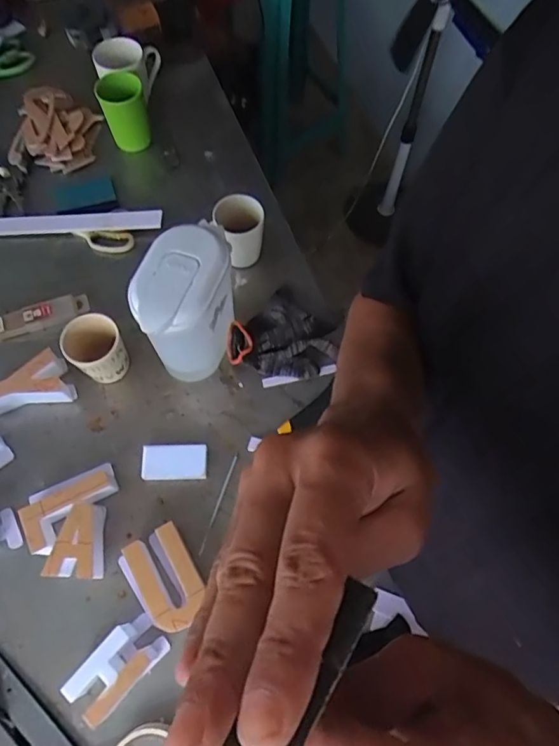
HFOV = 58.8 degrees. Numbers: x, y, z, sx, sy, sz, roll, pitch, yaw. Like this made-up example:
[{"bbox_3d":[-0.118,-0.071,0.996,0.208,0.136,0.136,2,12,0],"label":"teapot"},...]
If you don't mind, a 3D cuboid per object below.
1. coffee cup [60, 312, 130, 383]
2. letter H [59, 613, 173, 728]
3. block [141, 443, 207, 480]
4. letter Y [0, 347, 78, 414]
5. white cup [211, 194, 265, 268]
[{"bbox_3d":[-0.246,-0.026,0.682,0.072,0.100,0.070,1,67,-2],"label":"coffee cup"},{"bbox_3d":[-0.180,0.327,0.554,0.057,0.044,0.100,41,71,14],"label":"letter H"},{"bbox_3d":[-0.138,0.116,0.652,0.084,0.019,0.043,-1,67,-3],"label":"block"},{"bbox_3d":[-0.348,0.022,0.679,0.115,0.058,0.061,-22,70,-12],"label":"letter Y"},{"bbox_3d":[-0.058,-0.208,0.747,0.070,0.090,0.076,1,67,-2],"label":"white cup"}]

